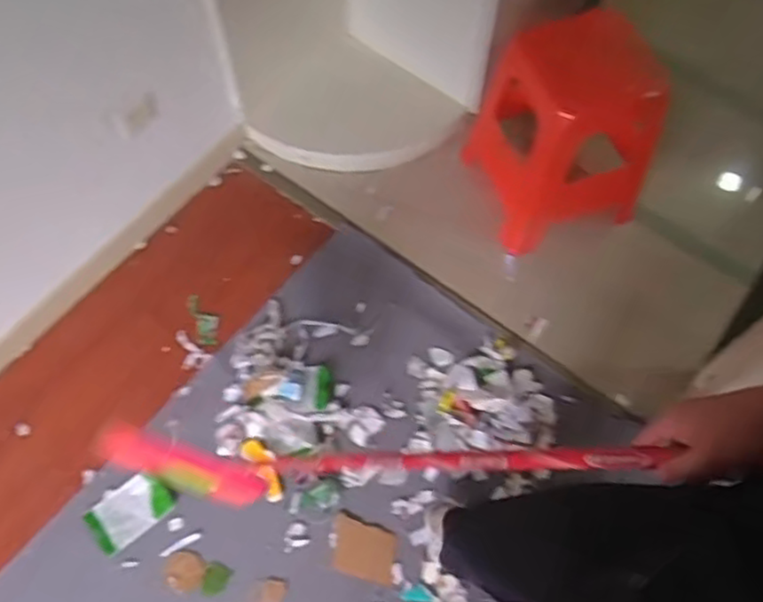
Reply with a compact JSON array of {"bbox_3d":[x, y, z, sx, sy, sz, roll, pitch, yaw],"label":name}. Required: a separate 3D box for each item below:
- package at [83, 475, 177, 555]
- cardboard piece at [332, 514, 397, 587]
[{"bbox_3d":[-0.542,0.449,1.497,0.169,0.018,0.110,-36,73,-15],"label":"package"},{"bbox_3d":[-0.039,0.530,1.484,0.140,0.009,0.107,16,68,5],"label":"cardboard piece"}]

